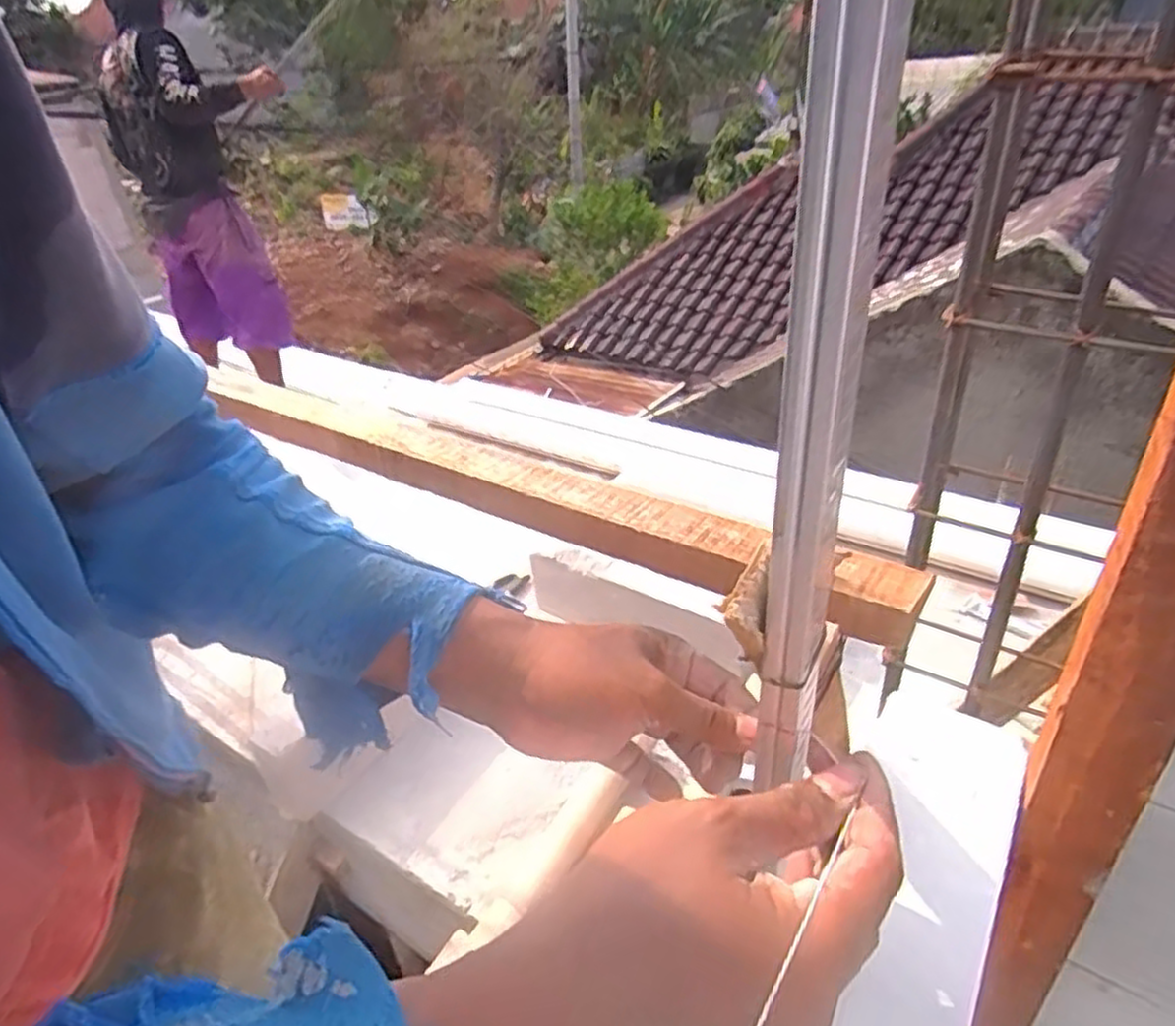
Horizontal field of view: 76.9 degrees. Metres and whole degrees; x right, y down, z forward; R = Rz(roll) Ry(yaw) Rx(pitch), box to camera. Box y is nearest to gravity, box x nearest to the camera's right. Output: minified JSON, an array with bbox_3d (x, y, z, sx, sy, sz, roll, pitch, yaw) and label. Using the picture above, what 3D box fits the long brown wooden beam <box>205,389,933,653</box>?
[{"bbox_3d":[-0.048,-0.015,0.440,0.462,0.031,0.037,16,38,30],"label":"long brown wooden beam"}]

